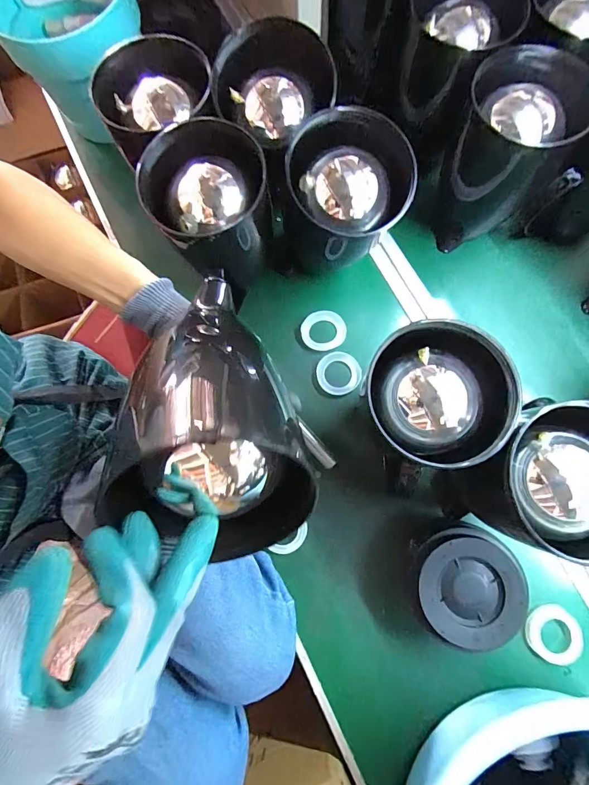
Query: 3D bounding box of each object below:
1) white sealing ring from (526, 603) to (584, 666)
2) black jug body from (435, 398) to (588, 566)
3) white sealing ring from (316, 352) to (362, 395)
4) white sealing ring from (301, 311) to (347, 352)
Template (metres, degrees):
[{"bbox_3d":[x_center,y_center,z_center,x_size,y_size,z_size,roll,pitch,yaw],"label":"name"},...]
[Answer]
[{"bbox_3d":[0.304,0.282,0.444,0.063,0.004,0.060,0,77,1],"label":"white sealing ring"},{"bbox_3d":[0.237,0.092,0.402,0.118,0.196,0.125,28,79,7],"label":"black jug body"},{"bbox_3d":[0.061,-0.027,0.517,0.059,0.011,0.060,0,77,1],"label":"white sealing ring"},{"bbox_3d":[0.041,-0.087,0.530,0.061,0.011,0.054,-41,80,-8],"label":"white sealing ring"}]

